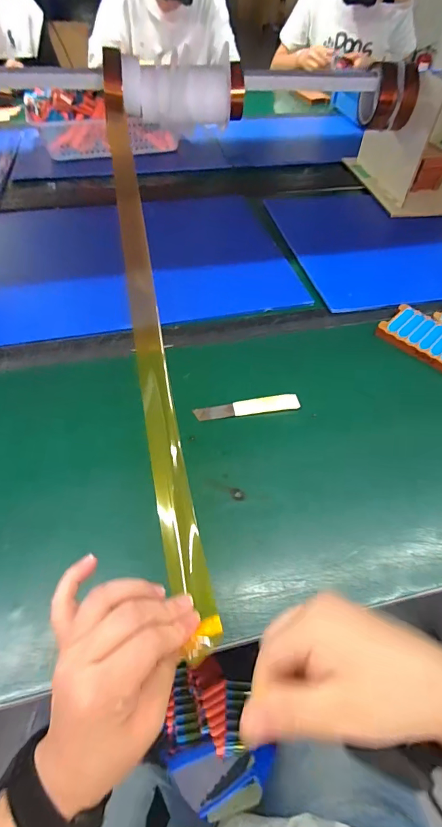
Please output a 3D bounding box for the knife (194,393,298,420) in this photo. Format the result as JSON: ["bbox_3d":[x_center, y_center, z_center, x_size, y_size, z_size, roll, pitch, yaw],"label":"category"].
[{"bbox_3d":[0.031,-0.008,0.449,0.120,0.004,0.020,-8,52,-8],"label":"knife"}]

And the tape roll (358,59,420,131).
[{"bbox_3d":[0.321,-0.616,0.750,0.070,0.098,0.105,-8,52,-8],"label":"tape roll"}]

